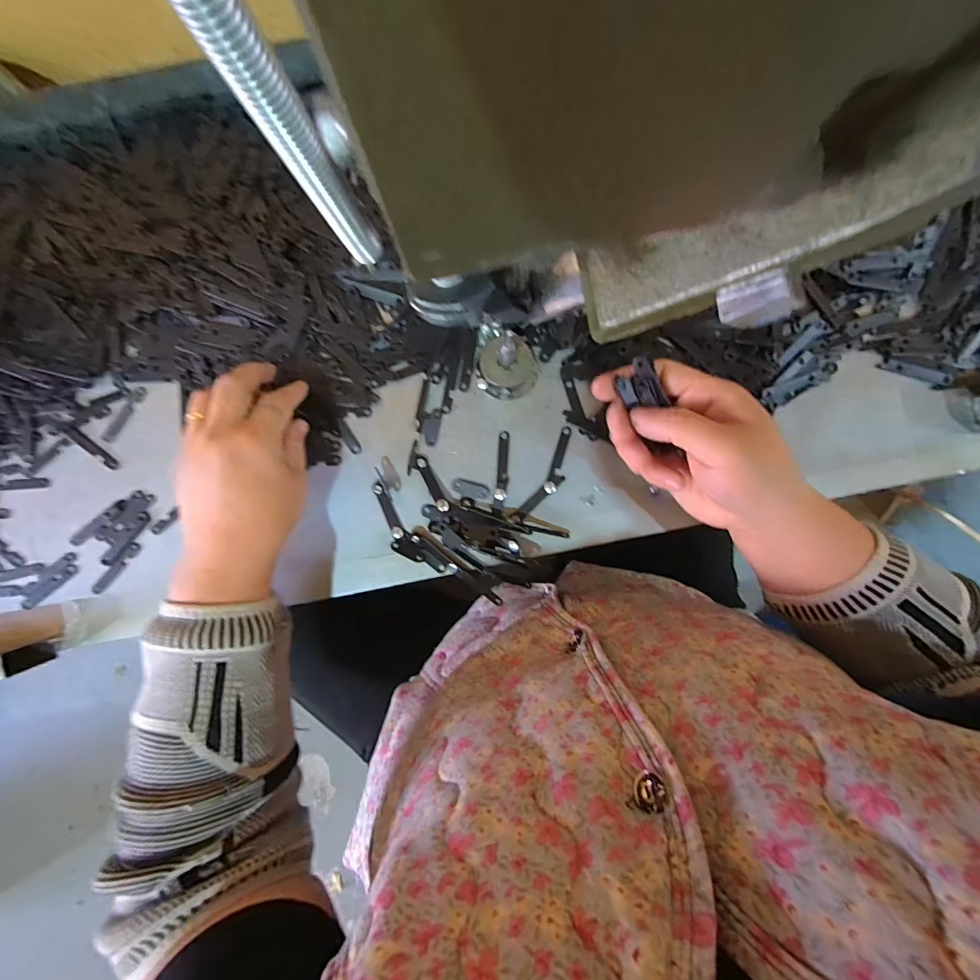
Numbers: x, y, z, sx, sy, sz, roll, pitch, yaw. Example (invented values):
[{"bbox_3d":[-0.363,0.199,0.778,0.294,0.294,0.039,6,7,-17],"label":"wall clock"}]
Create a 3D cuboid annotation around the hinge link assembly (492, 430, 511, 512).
[{"bbox_3d":[0.010,-0.014,0.339,0.010,0.004,0.063,5,93,0],"label":"hinge link assembly"}]

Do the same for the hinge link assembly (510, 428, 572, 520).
[{"bbox_3d":[0.047,-0.009,0.337,0.019,0.006,0.083,29,93,-2],"label":"hinge link assembly"}]

